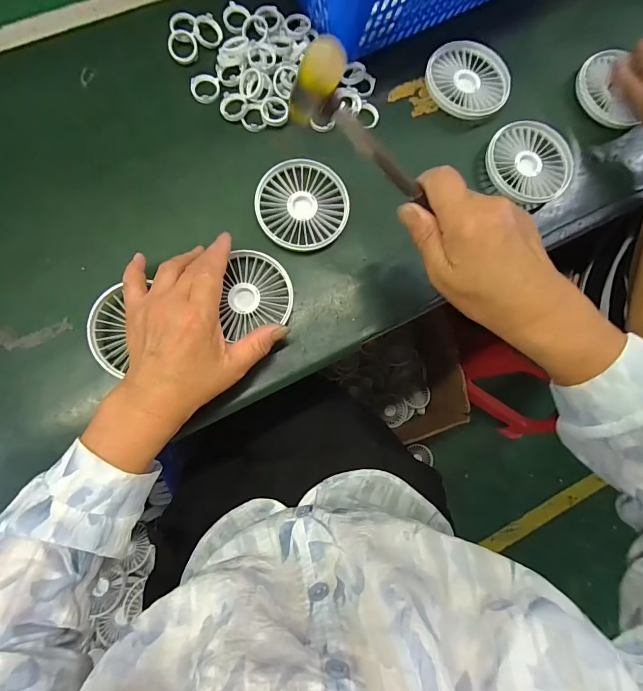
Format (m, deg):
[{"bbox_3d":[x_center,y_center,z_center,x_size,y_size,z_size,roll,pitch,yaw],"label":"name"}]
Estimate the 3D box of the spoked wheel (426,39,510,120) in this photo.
[{"bbox_3d":[0.150,-0.273,0.395,0.085,0.018,0.082,1,83,-5],"label":"spoked wheel"}]

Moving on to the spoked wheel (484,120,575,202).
[{"bbox_3d":[0.208,-0.184,0.389,0.083,0.018,0.086,1,83,-5],"label":"spoked wheel"}]

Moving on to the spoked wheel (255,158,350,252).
[{"bbox_3d":[-0.018,-0.133,0.364,0.083,0.011,0.084,1,83,-5],"label":"spoked wheel"}]

